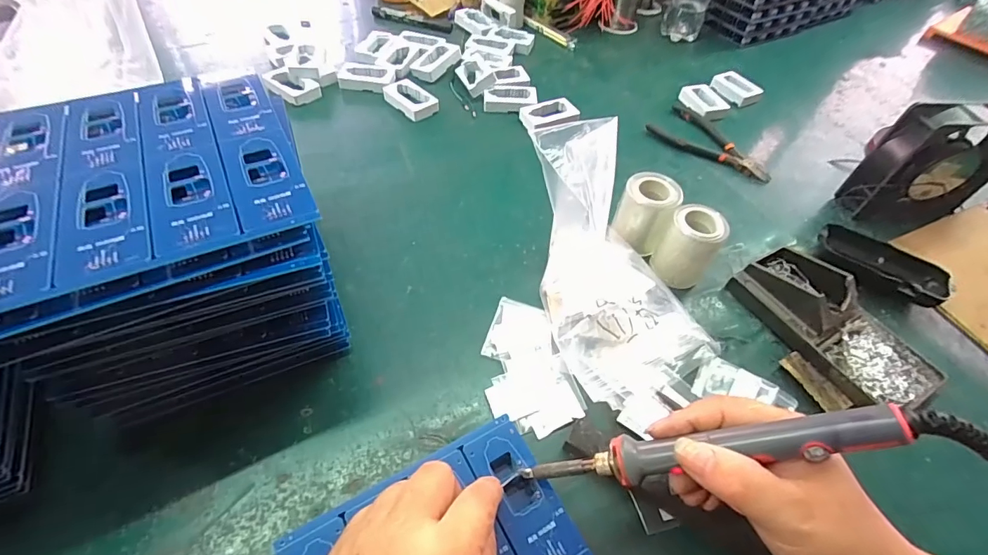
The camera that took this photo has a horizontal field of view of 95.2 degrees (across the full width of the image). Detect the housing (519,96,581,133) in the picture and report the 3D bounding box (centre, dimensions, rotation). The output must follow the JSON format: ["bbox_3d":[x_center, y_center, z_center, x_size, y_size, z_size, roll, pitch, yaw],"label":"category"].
[{"bbox_3d":[0.071,-0.208,0.578,0.076,0.013,0.048,-19,54,-16],"label":"housing"}]

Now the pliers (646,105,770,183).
[{"bbox_3d":[0.279,-0.170,0.571,0.088,0.013,0.156,-37,61,-27],"label":"pliers"}]

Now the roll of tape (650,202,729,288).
[{"bbox_3d":[0.177,-0.028,0.414,0.046,0.067,0.041,33,57,22],"label":"roll of tape"}]

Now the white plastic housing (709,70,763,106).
[{"bbox_3d":[0.348,-0.273,0.650,0.050,0.014,0.067,-23,55,-19],"label":"white plastic housing"}]

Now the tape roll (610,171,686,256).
[{"bbox_3d":[0.147,-0.060,0.435,0.051,0.066,0.041,28,55,19],"label":"tape roll"}]

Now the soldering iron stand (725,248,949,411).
[{"bbox_3d":[0.297,0.037,0.389,0.085,0.039,0.158,-23,55,-19],"label":"soldering iron stand"}]

